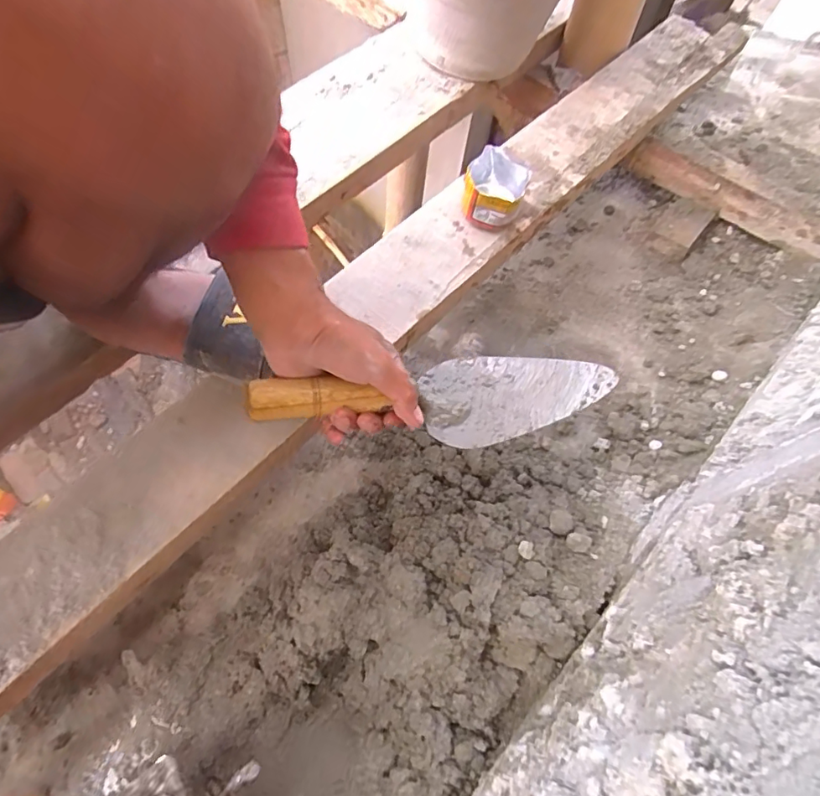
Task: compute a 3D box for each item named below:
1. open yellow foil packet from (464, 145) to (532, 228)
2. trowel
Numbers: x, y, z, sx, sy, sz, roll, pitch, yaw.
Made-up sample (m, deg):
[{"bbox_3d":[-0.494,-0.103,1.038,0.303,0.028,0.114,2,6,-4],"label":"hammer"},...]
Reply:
[{"bbox_3d":[0.091,-0.226,0.585,0.068,0.054,0.067,20,66,6],"label":"open yellow foil packet"},{"bbox_3d":[0.026,-0.002,0.456,0.310,0.055,0.082,-2,64,-21],"label":"trowel"}]

